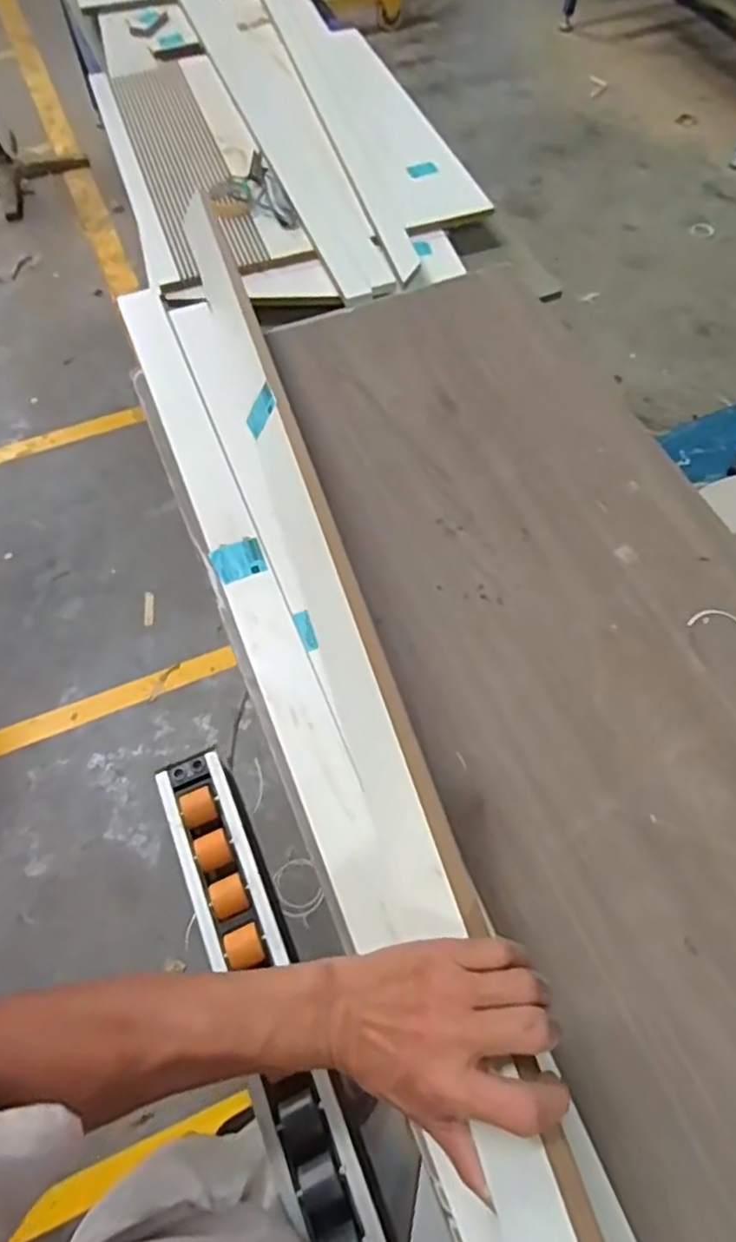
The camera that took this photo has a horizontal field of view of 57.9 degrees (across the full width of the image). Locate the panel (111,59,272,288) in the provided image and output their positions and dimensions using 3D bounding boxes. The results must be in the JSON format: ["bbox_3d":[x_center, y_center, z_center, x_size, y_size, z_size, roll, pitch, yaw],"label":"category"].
[{"bbox_3d":[-0.390,-0.968,1.388,0.190,0.028,0.873,-15,61,-8],"label":"panel"}]

